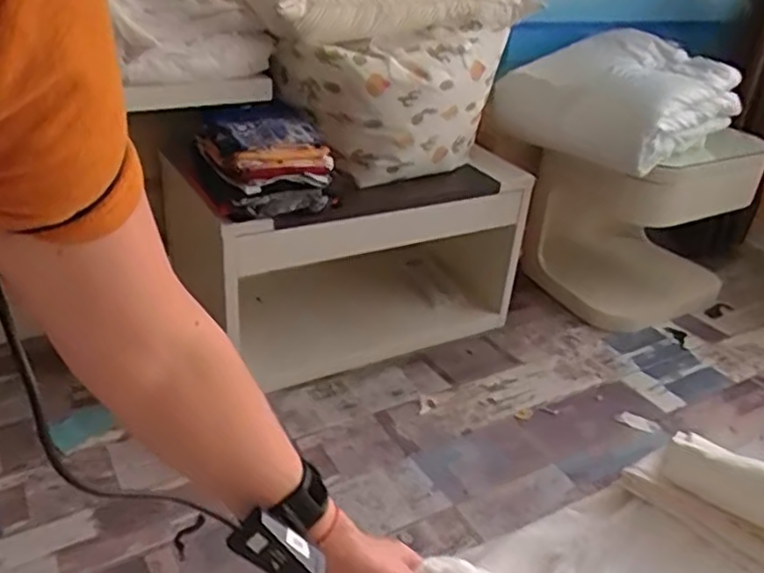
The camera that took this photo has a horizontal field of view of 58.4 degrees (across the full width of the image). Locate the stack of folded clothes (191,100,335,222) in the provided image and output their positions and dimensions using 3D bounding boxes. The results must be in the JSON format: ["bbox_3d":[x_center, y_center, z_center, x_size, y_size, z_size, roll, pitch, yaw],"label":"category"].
[{"bbox_3d":[-0.278,-0.304,1.593,0.278,0.188,0.266,-10,31,-23],"label":"stack of folded clothes"}]

